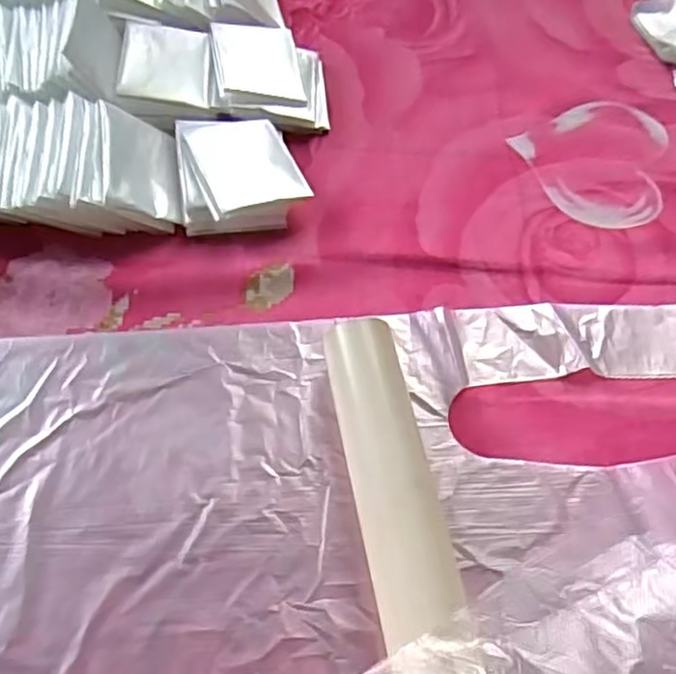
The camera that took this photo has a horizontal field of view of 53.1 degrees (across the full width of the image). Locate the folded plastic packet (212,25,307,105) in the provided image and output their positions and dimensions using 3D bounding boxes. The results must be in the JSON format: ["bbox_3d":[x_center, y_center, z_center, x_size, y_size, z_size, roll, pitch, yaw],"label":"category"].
[{"bbox_3d":[-0.058,-0.203,0.502,0.063,0.005,0.081,-1,62,-17],"label":"folded plastic packet"}]

